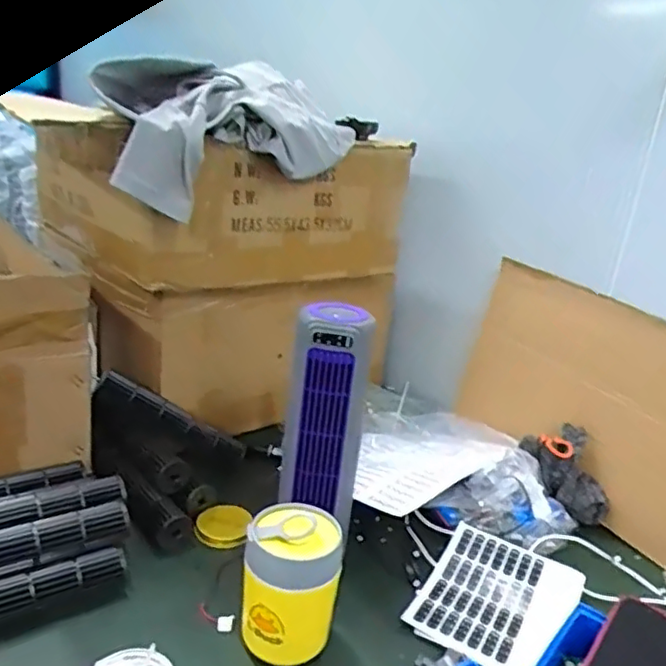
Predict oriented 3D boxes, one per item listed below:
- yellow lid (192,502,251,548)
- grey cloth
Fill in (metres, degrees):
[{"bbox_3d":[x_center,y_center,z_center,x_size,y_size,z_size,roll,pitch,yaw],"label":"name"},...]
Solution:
[{"bbox_3d":[-0.141,0.243,0.800,0.068,0.020,0.075,5,19,-5],"label":"yellow lid"},{"bbox_3d":[-0.137,-0.249,0.816,0.205,0.177,0.347,14,20,22],"label":"grey cloth"}]

